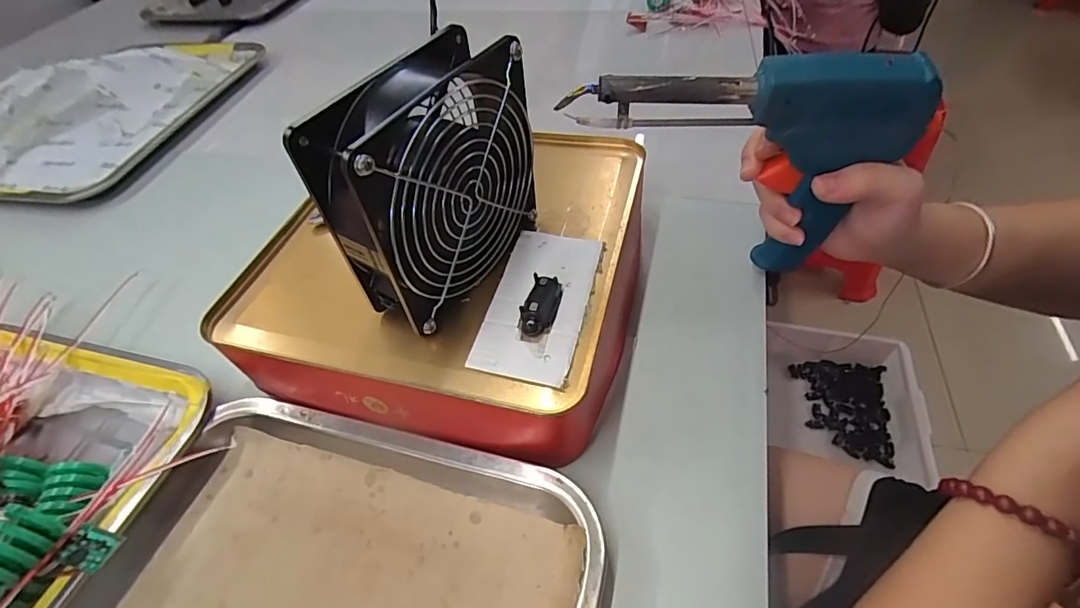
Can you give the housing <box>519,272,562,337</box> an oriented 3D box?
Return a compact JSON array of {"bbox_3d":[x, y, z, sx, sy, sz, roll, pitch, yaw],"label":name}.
[{"bbox_3d":[0.000,0.001,0.272,0.017,0.013,0.033,8,52,13],"label":"housing"}]

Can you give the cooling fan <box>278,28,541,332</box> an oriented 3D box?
[{"bbox_3d":[-0.054,-0.060,0.260,0.048,0.117,0.120,25,57,24],"label":"cooling fan"}]

